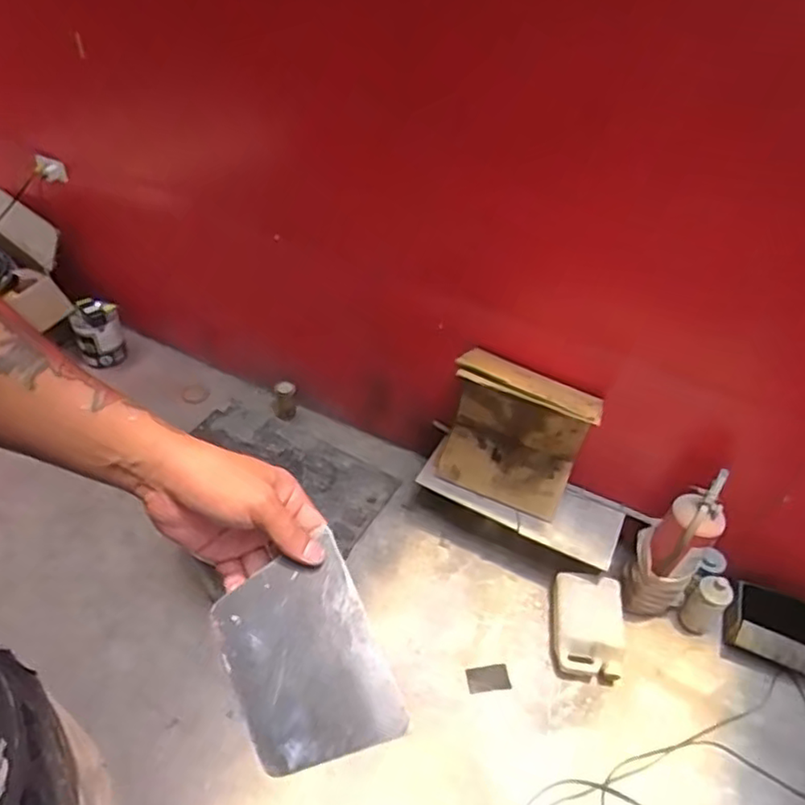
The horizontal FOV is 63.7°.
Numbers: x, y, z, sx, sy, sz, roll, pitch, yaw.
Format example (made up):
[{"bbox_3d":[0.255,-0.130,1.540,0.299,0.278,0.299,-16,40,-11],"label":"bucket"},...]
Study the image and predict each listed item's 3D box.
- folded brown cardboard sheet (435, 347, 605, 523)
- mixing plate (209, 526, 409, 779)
[{"bbox_3d":[0.320,0.083,1.860,0.382,0.471,0.172,21,46,15],"label":"folded brown cardboard sheet"},{"bbox_3d":[-0.064,0.171,0.426,0.095,0.005,0.125,-21,73,-15],"label":"mixing plate"}]

